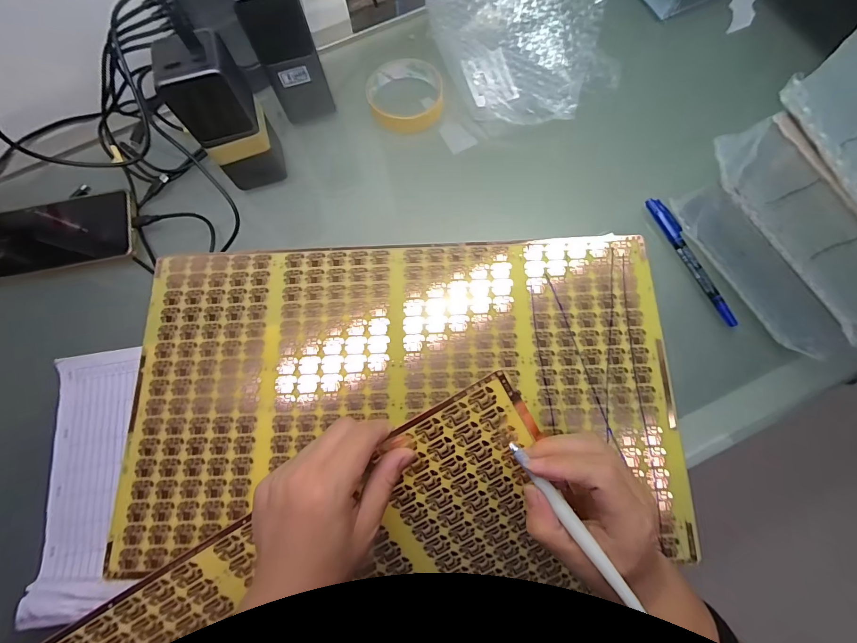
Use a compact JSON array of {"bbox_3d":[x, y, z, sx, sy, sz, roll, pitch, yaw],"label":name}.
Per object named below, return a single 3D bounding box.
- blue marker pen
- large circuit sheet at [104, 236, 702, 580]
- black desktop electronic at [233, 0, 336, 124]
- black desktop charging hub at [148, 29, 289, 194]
[{"bbox_3d":[0.250,-0.060,0.351,0.013,0.009,0.138,-24,78,-4],"label":"blue marker pen"},{"bbox_3d":[-0.024,0.054,0.328,0.461,0.009,0.259,-2,75,1],"label":"large circuit sheet"},{"bbox_3d":[-0.135,-0.264,0.358,0.053,0.122,0.049,-15,77,-2],"label":"black desktop electronic"},{"bbox_3d":[-0.179,-0.180,0.338,0.057,0.128,0.051,-20,77,-3],"label":"black desktop charging hub"}]

